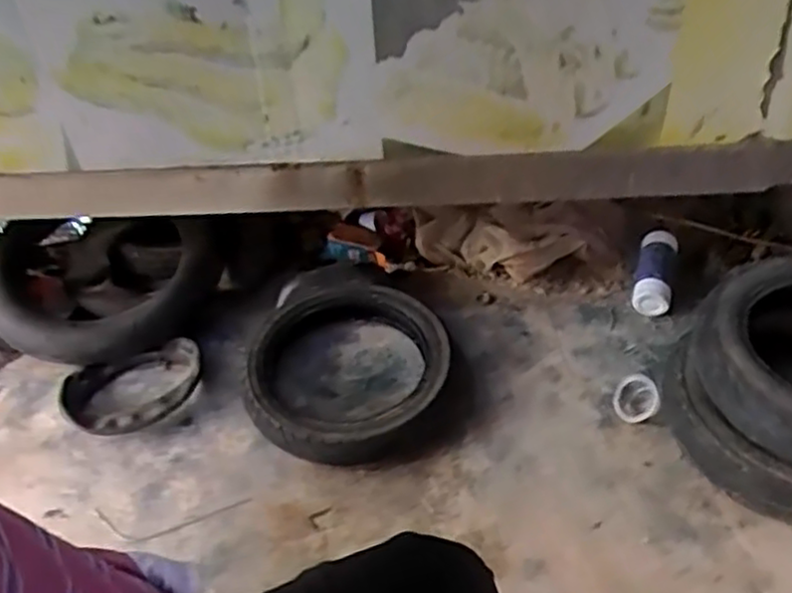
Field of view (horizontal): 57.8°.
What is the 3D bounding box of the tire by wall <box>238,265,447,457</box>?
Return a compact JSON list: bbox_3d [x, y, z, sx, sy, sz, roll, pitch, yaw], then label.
[{"bbox_3d":[-0.095,0.108,1.213,0.359,0.087,0.346,-2,44,2],"label":"tire by wall"}]

